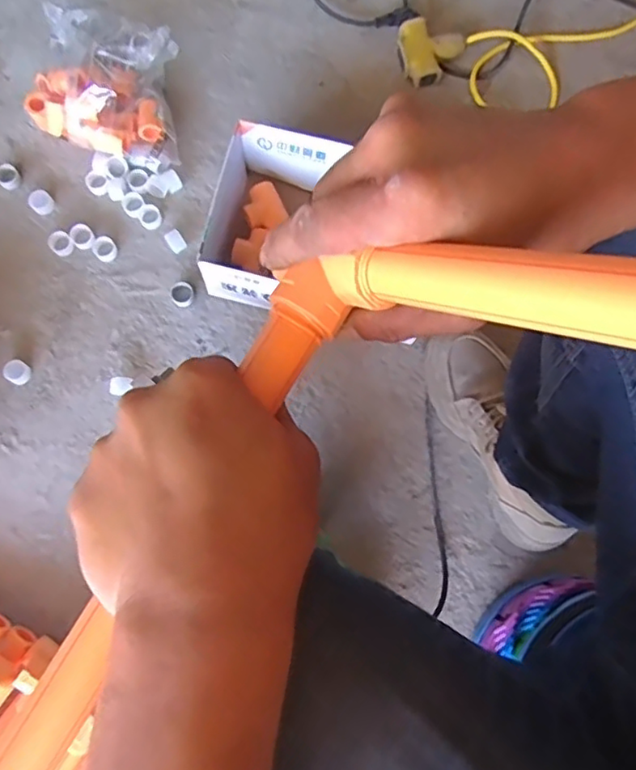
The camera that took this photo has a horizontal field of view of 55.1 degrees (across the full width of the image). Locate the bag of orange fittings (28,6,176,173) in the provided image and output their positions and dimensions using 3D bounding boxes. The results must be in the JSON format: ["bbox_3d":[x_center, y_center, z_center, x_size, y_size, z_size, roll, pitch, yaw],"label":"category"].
[{"bbox_3d":[-0.279,-0.392,0.790,0.228,0.103,0.167,24,78,3],"label":"bag of orange fittings"}]

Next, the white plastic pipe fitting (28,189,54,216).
[{"bbox_3d":[-0.364,-0.241,0.803,0.031,0.013,0.028,40,80,7],"label":"white plastic pipe fitting"}]

